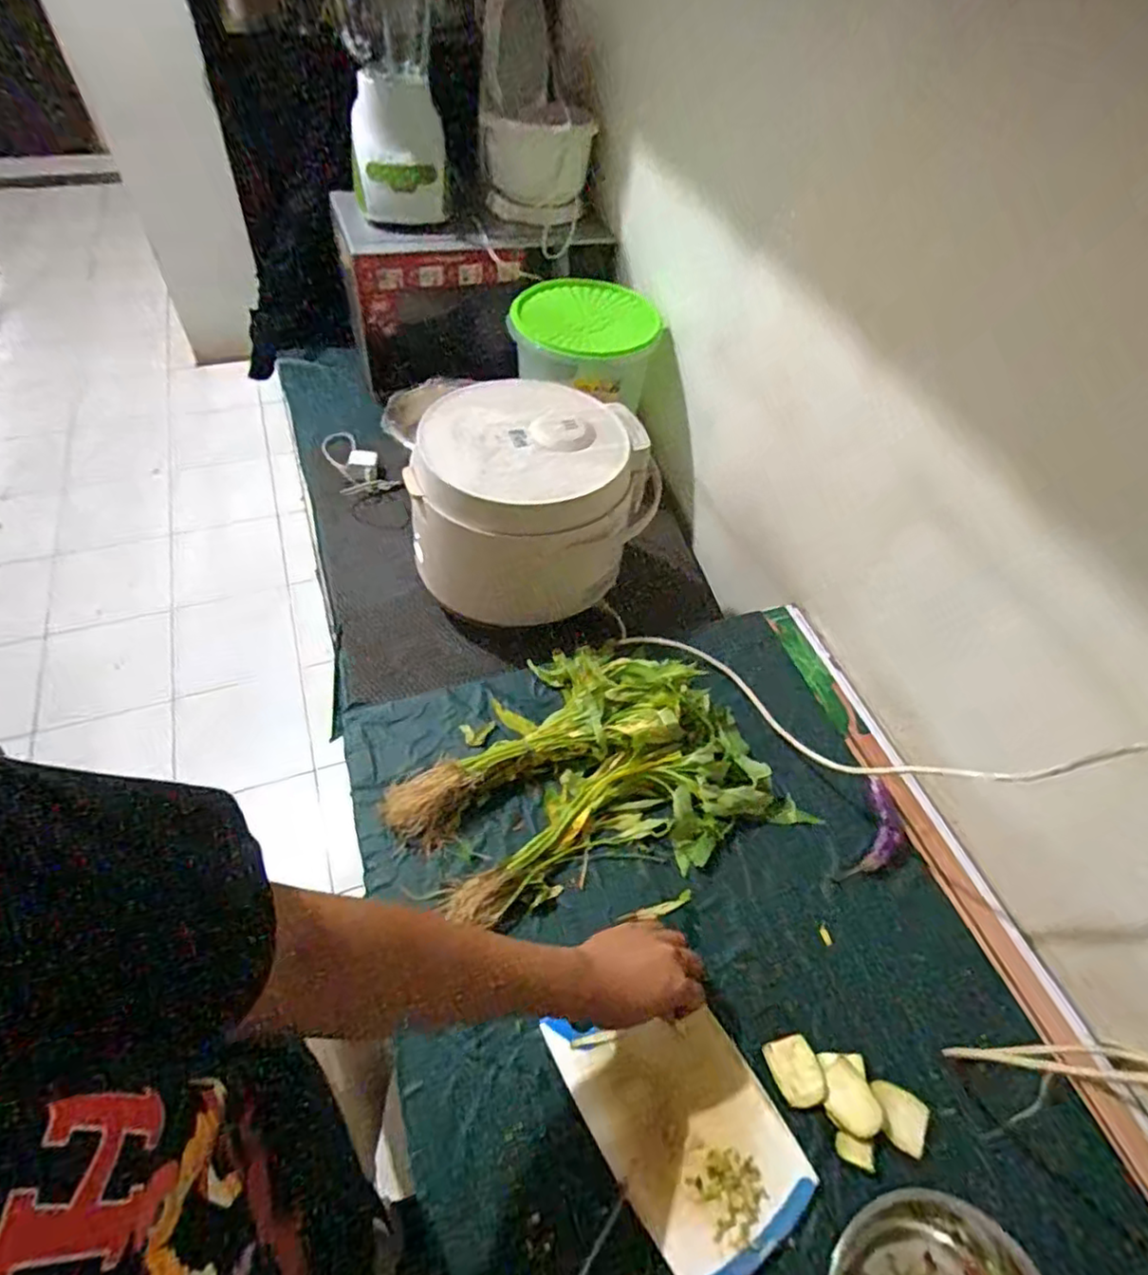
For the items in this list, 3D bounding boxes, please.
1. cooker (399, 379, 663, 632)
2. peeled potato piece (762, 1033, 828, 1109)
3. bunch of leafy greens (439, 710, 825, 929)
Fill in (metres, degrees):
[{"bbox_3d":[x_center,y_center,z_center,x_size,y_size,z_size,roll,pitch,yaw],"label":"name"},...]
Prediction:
[{"bbox_3d":[-0.053,-0.191,0.917,0.290,0.205,0.273,2,53,-3],"label":"cooker"},{"bbox_3d":[0.206,0.400,0.605,0.045,0.006,0.054,-13,55,-13],"label":"peeled potato piece"},{"bbox_3d":[0.052,0.204,0.718,0.406,0.044,0.153,-20,57,-17],"label":"bunch of leafy greens"}]

